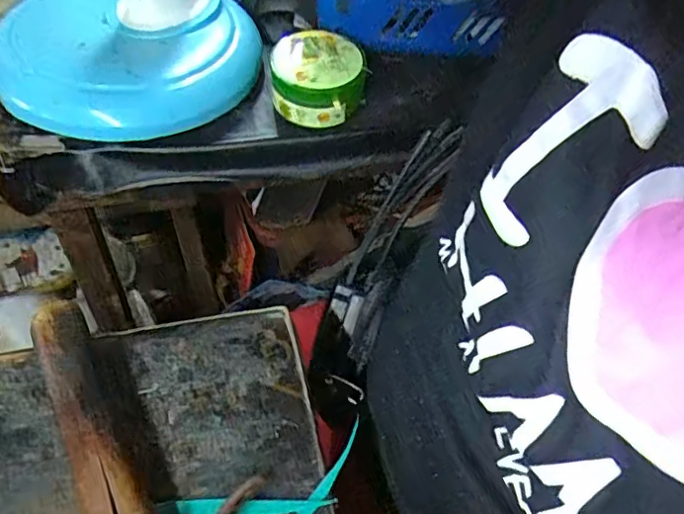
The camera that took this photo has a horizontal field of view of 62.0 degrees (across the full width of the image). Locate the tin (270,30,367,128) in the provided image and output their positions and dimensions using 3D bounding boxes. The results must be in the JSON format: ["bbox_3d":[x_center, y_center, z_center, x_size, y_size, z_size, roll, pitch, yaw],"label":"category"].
[{"bbox_3d":[-0.026,-0.193,0.614,0.096,0.059,0.096,2,51,-2],"label":"tin"}]

